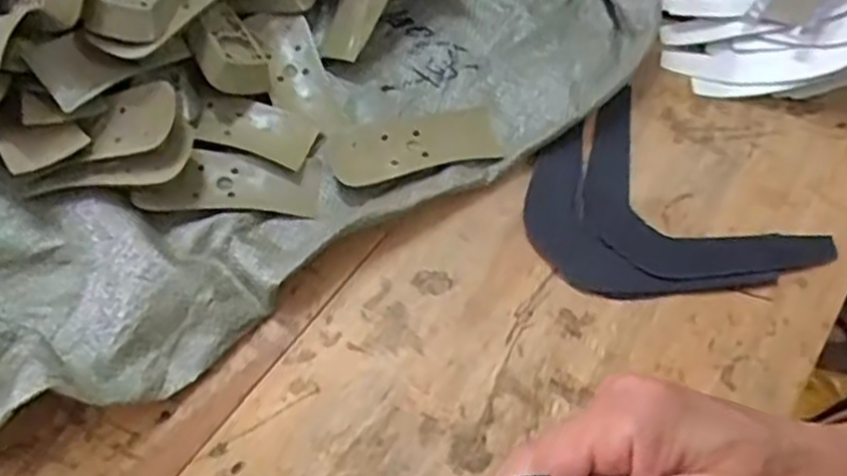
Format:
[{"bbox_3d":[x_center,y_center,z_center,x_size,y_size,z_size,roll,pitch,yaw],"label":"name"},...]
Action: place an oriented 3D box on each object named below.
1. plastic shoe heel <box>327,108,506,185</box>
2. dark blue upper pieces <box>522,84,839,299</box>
[{"bbox_3d":[-0.005,-0.060,0.467,0.105,0.014,0.044,-15,61,-9],"label":"plastic shoe heel"},{"bbox_3d":[0.137,-0.010,0.446,0.133,0.011,0.157,-35,66,-19],"label":"dark blue upper pieces"}]

